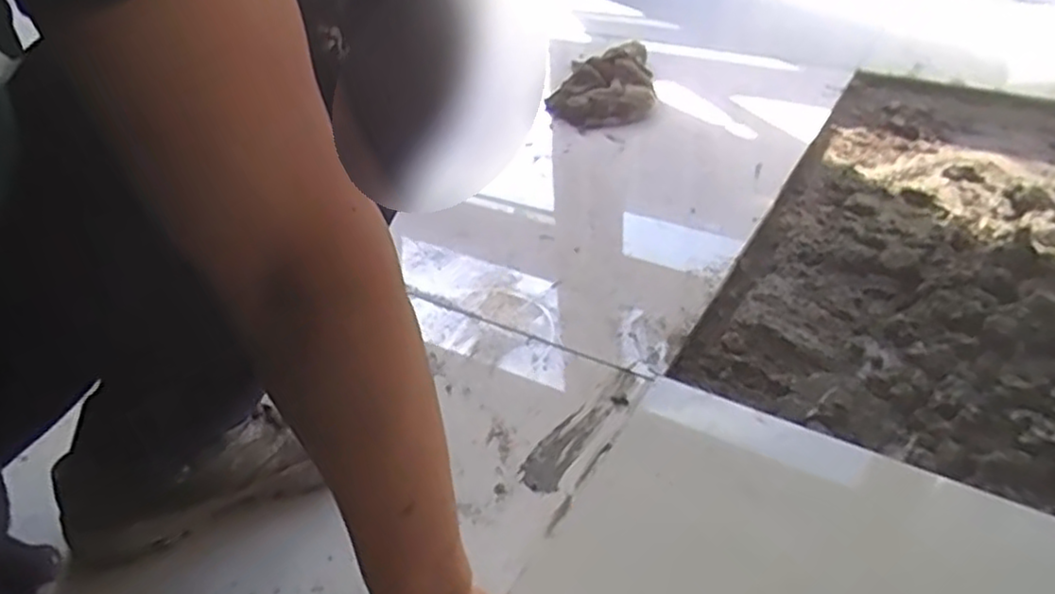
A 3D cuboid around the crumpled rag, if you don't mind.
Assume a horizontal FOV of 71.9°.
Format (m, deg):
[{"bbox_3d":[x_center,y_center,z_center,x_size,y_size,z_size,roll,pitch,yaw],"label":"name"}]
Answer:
[{"bbox_3d":[0.112,-0.329,1.123,0.165,0.070,0.205,-3,38,1],"label":"crumpled rag"}]

